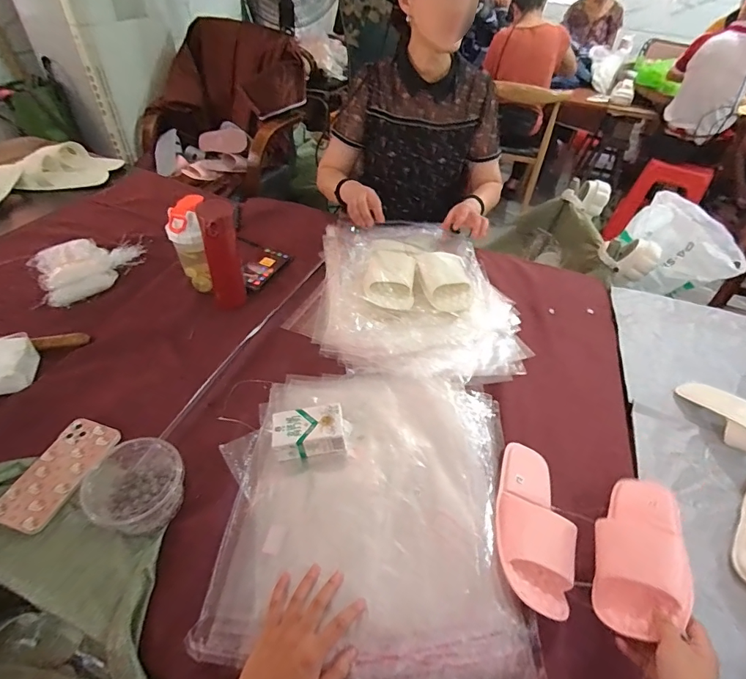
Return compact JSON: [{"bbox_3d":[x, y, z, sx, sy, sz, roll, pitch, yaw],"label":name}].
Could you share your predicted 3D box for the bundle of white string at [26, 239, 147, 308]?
[{"bbox_3d":[-0.605,-0.159,0.899,0.214,0.069,0.152,-28,55,-29],"label":"bundle of white string"}]

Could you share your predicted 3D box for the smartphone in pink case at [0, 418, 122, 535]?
[{"bbox_3d":[-0.455,0.192,0.601,0.083,0.019,0.165,14,45,7],"label":"smartphone in pink case"}]

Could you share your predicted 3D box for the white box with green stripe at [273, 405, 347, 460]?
[{"bbox_3d":[-0.101,0.143,0.646,0.112,0.042,0.072,-6,47,-12],"label":"white box with green stripe"}]

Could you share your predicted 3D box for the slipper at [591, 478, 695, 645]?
[{"bbox_3d":[0.349,0.266,0.530,0.095,0.067,0.222,-2,29,38],"label":"slipper"}]

